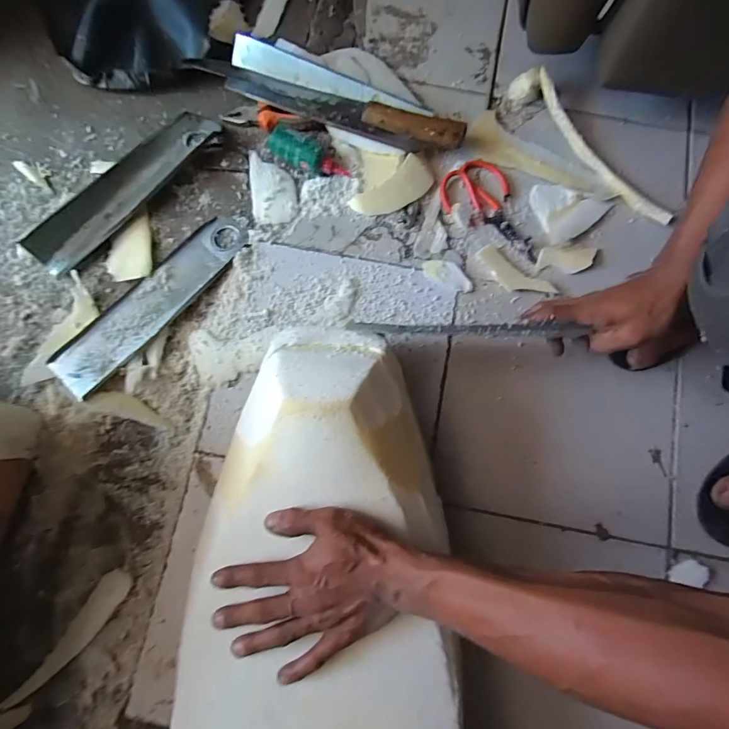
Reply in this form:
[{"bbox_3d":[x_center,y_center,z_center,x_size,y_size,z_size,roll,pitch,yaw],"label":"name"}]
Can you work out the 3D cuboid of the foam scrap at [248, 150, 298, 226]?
[{"bbox_3d":[-0.132,-0.257,0.590,0.064,0.007,0.115,-8,80,-2],"label":"foam scrap"}]

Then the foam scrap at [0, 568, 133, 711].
[{"bbox_3d":[-0.349,0.329,0.484,0.036,0.005,0.186,38,81,6],"label":"foam scrap"}]

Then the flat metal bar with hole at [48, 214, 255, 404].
[{"bbox_3d":[-0.286,-0.091,0.555,0.082,0.015,0.308,43,82,7],"label":"flat metal bar with hole"}]

